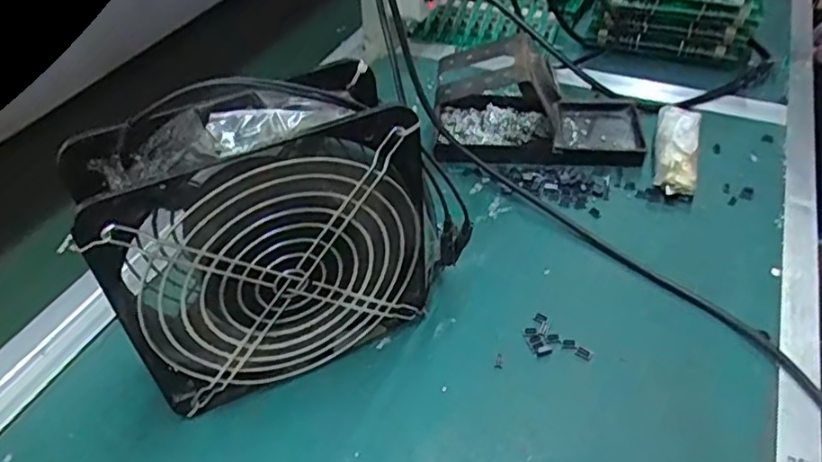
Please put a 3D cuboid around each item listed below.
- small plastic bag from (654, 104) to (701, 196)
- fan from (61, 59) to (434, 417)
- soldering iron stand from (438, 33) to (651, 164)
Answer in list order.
[{"bbox_3d":[0.195,-0.060,0.457,0.029,0.025,0.085,12,46,14],"label":"small plastic bag"},{"bbox_3d":[-0.064,0.004,0.315,0.161,0.152,0.059,-21,47,-19],"label":"fan"},{"bbox_3d":[0.098,-0.100,0.470,0.154,0.072,0.074,1,44,3],"label":"soldering iron stand"}]

